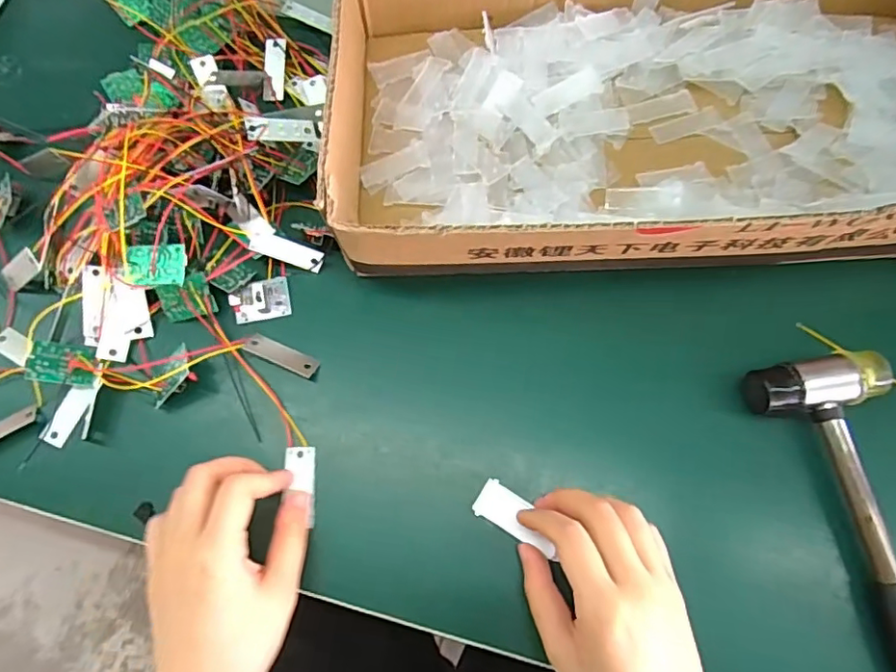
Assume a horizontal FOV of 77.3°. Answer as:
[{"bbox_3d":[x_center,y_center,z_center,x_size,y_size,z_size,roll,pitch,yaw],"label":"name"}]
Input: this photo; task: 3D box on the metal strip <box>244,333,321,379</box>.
[{"bbox_3d":[-0.103,0.012,0.351,0.045,0.004,0.013,24,64,1],"label":"metal strip"}]

